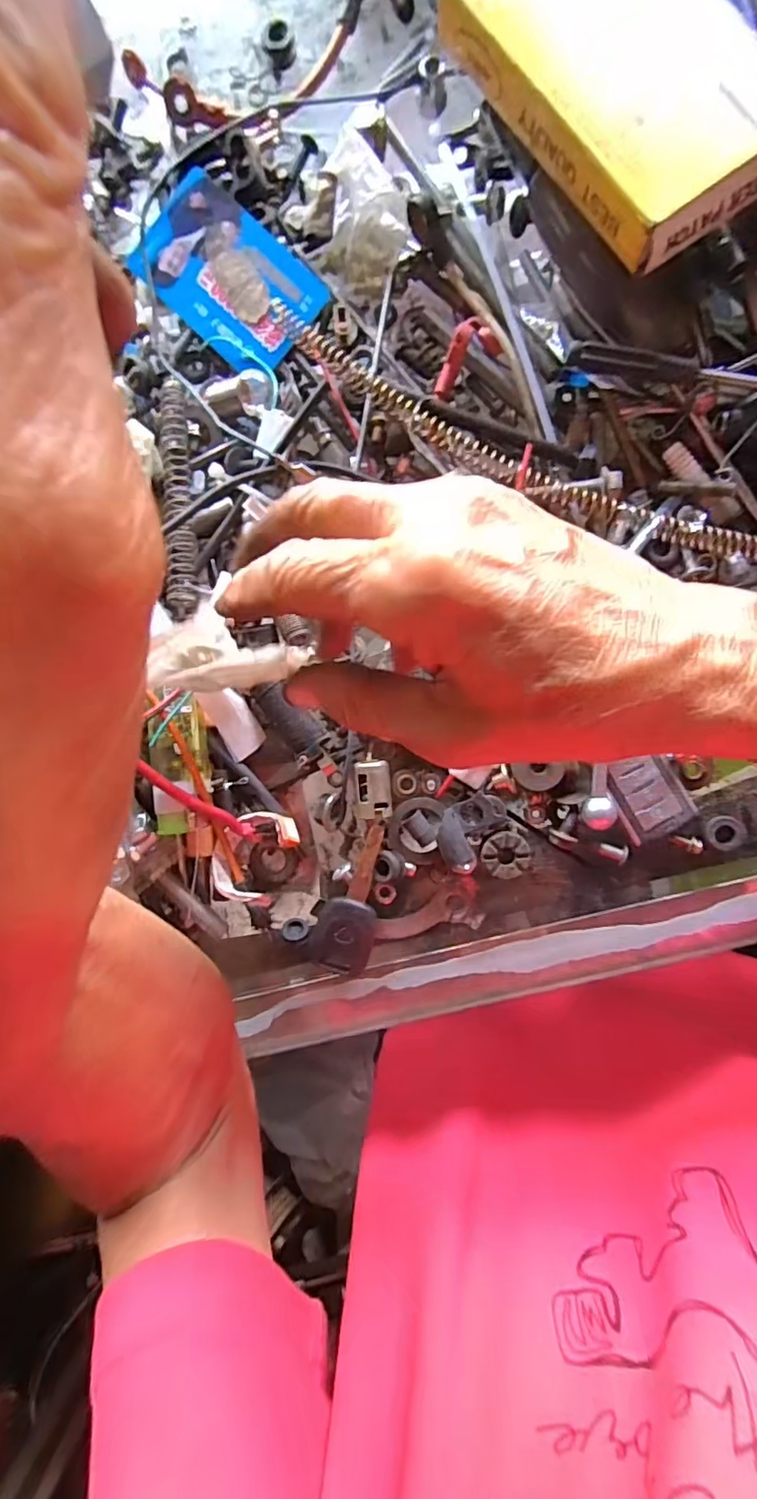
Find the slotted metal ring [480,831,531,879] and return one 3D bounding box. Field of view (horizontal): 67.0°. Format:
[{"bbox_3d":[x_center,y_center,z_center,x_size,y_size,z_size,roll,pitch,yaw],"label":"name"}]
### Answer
[{"bbox_3d":[0.058,0.048,0.265,0.021,0.010,0.020,0,91,3],"label":"slotted metal ring"}]

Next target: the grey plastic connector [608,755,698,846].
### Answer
[{"bbox_3d":[0.122,0.020,0.257,0.031,0.006,0.036,-27,89,4],"label":"grey plastic connector"}]

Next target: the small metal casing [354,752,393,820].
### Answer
[{"bbox_3d":[-0.002,0.017,0.264,0.016,0.012,0.028,-5,99,3],"label":"small metal casing"}]

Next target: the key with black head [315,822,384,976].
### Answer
[{"bbox_3d":[-0.012,0.070,0.271,0.026,0.013,0.072,13,92,3],"label":"key with black head"}]

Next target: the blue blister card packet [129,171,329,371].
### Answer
[{"bbox_3d":[-0.070,-0.220,0.266,0.086,0.009,0.053,41,93,2],"label":"blue blister card packet"}]

